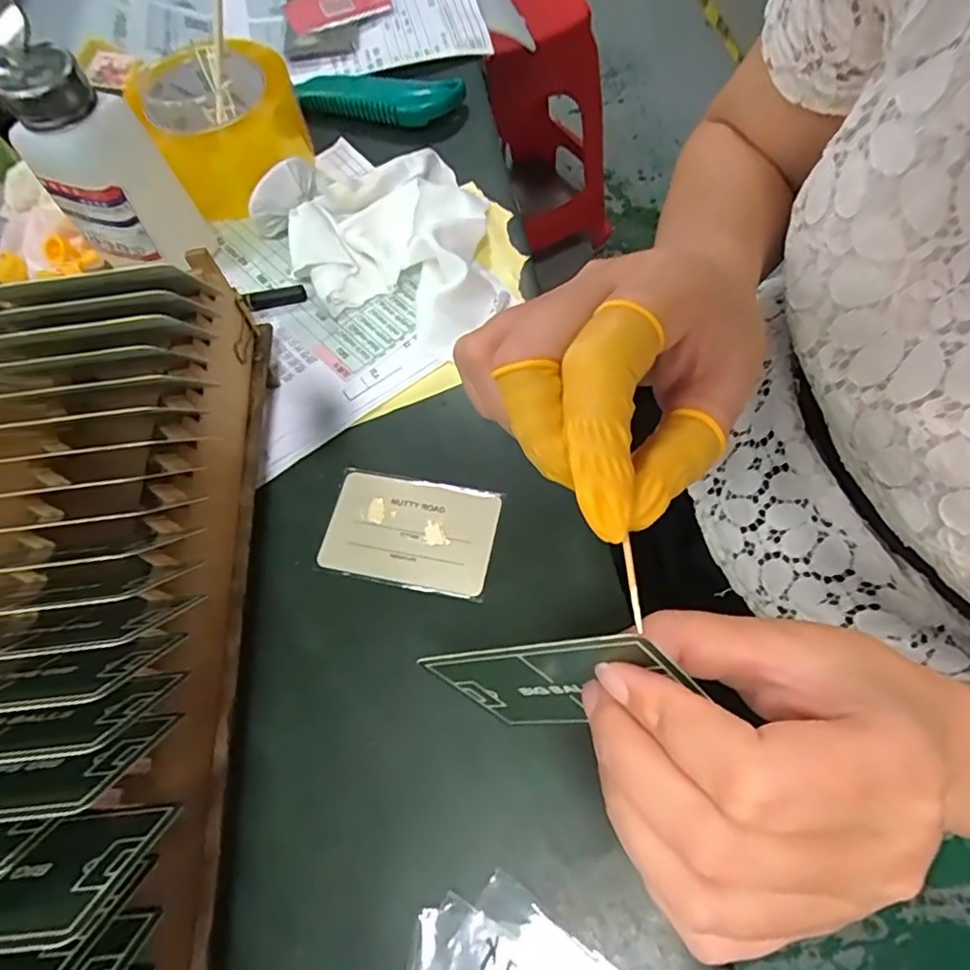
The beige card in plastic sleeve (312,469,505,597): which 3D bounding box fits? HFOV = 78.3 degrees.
[{"bbox_3d":[-0.038,0.024,0.302,0.084,0.004,0.053,10,64,8],"label":"beige card in plastic sleeve"}]

